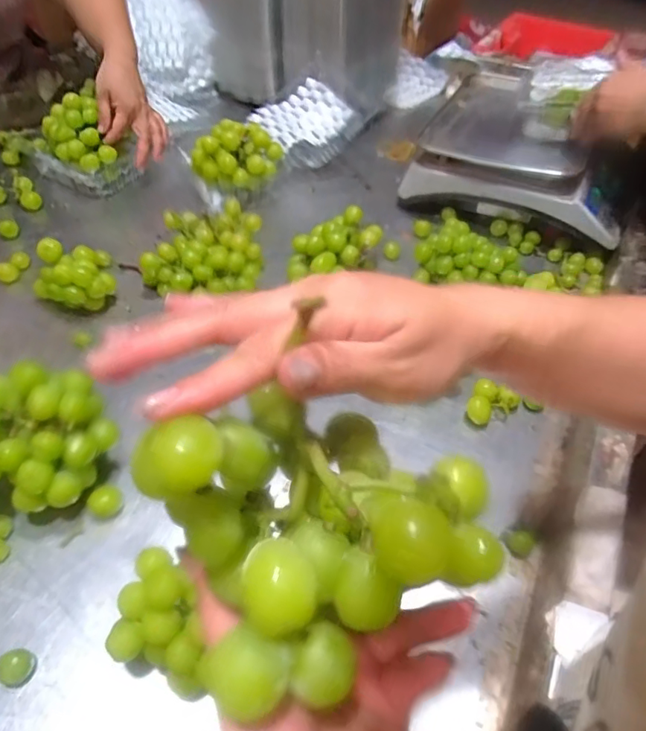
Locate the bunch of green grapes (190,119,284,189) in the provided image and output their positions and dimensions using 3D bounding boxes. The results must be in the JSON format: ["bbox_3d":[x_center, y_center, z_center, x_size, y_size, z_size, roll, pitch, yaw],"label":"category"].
[{"bbox_3d":[-0.134,-0.334,0.839,0.136,0.077,0.094,7,48,3],"label":"bunch of green grapes"}]

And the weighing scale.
[{"bbox_3d":[0.338,-0.339,0.866,0.325,0.122,0.291,22,50,16],"label":"weighing scale"}]

